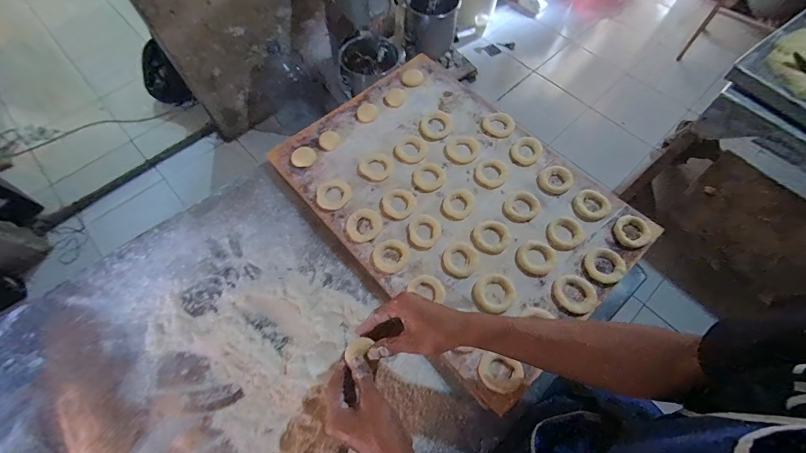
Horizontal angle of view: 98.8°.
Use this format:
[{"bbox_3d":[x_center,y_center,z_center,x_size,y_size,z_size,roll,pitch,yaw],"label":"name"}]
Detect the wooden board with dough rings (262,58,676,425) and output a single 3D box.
[{"bbox_3d":[0.087,-0.064,0.627,0.414,0.036,0.592,-38,70,-17],"label":"wooden board with dough rings"}]

